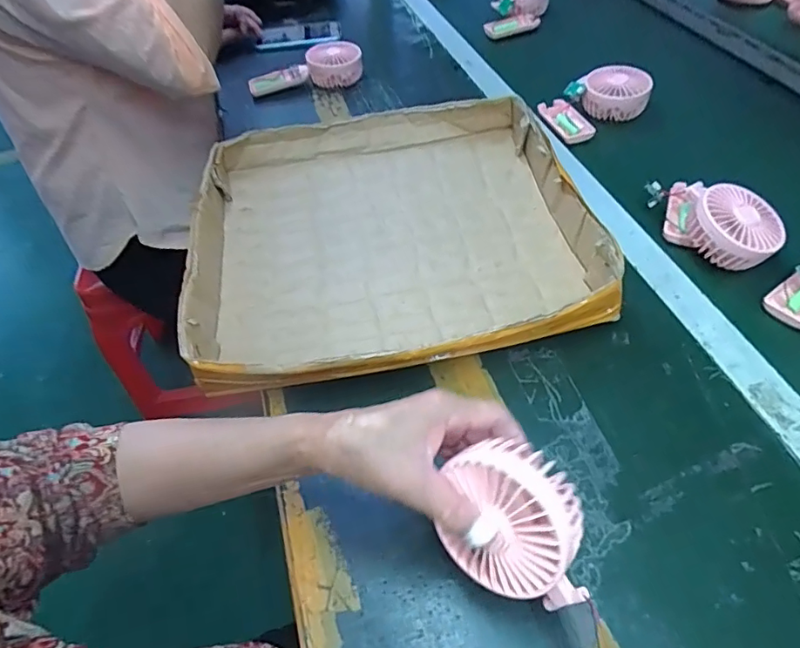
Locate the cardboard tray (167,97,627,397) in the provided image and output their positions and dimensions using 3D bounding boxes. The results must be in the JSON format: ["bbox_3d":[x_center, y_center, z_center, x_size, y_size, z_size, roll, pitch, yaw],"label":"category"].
[{"bbox_3d":[-0.015,-0.109,0.577,0.395,0.062,0.381,-9,50,-2],"label":"cardboard tray"}]

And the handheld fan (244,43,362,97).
[{"bbox_3d":[-0.151,-0.407,0.843,0.181,0.045,0.071,-18,51,-9],"label":"handheld fan"}]

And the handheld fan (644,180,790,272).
[{"bbox_3d":[0.326,-0.114,0.553,0.075,0.056,0.137,-31,54,-19],"label":"handheld fan"}]

